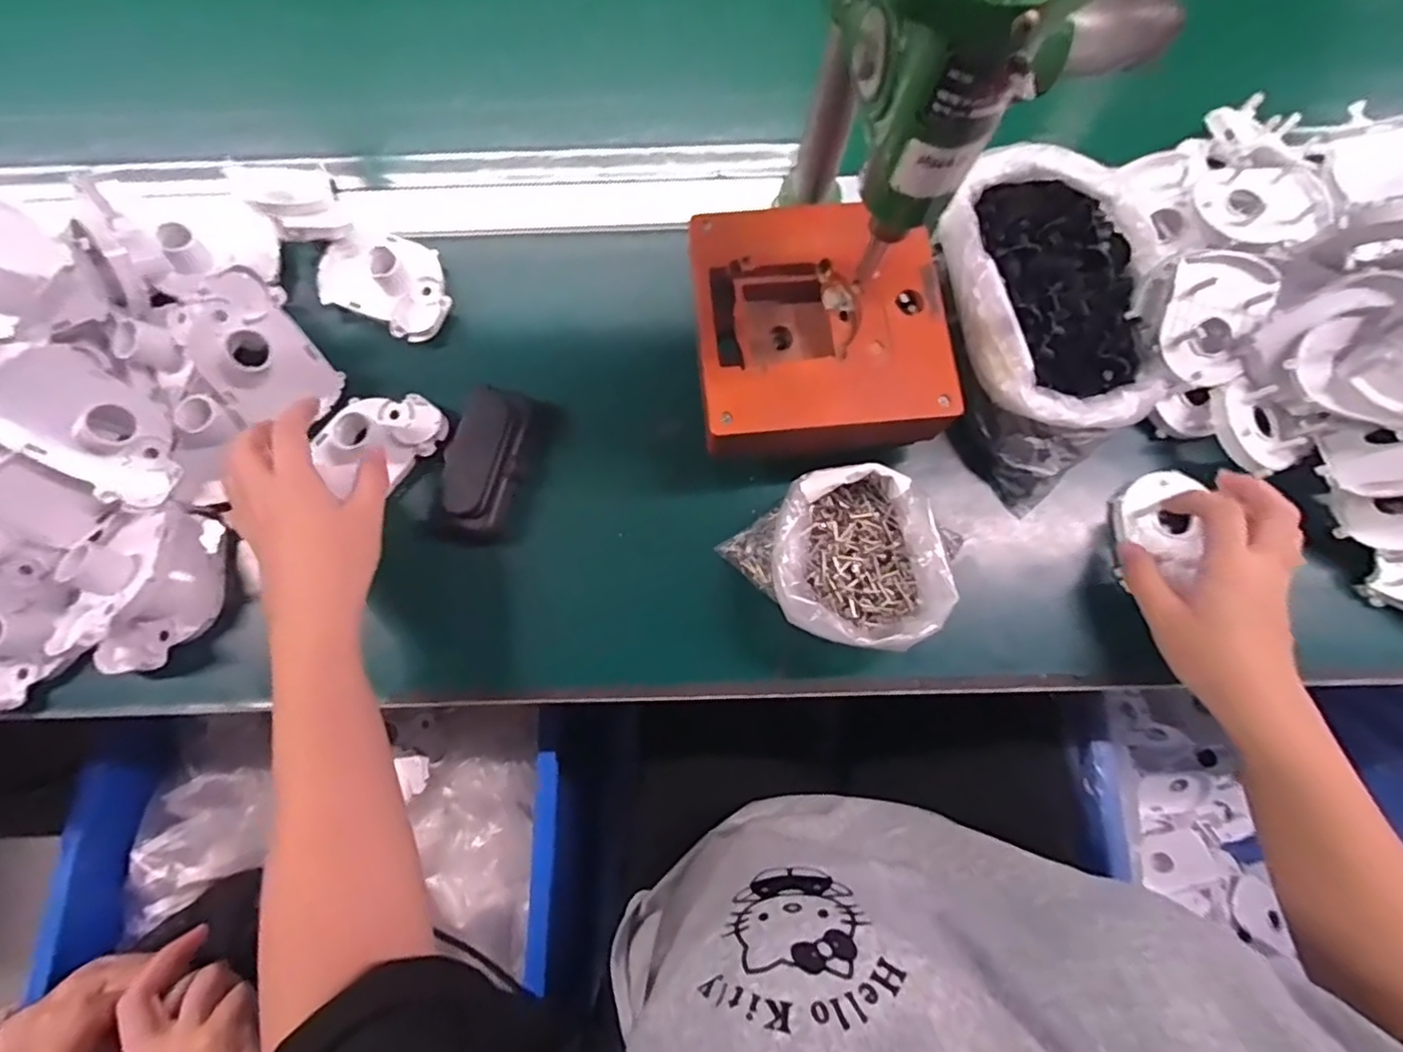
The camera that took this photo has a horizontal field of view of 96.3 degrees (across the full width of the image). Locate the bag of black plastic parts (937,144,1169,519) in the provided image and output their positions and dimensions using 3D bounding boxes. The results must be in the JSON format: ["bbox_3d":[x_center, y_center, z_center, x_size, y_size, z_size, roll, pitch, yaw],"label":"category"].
[{"bbox_3d":[0.237,-0.137,0.428,0.132,0.066,0.229,-3,77,0],"label":"bag of black plastic parts"}]

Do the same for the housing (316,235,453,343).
[{"bbox_3d":[-0.232,-0.184,0.460,0.100,0.030,0.070,21,78,6],"label":"housing"}]

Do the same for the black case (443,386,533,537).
[{"bbox_3d":[-0.150,-0.047,0.425,0.052,0.021,0.100,12,78,4],"label":"black case"}]

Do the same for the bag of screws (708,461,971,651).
[{"bbox_3d":[0.093,0.025,0.399,0.110,0.069,0.115,-32,79,-6],"label":"bag of screws"}]

